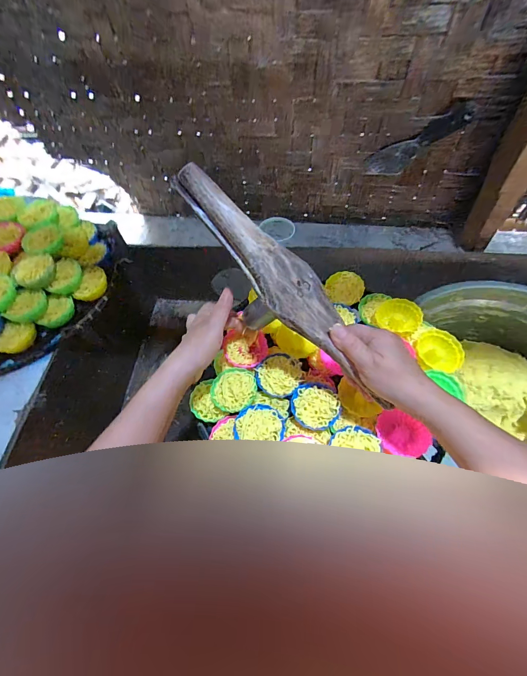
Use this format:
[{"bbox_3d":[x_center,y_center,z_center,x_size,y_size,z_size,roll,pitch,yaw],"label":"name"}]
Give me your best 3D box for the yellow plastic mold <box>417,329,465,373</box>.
[{"bbox_3d":[0.236,0.021,0.446,0.056,0.026,0.060,6,60,8],"label":"yellow plastic mold"}]

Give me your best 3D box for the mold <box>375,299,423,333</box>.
[{"bbox_3d":[0.196,-0.033,0.485,0.060,0.020,0.047,23,63,17],"label":"mold"}]

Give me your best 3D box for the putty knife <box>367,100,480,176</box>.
[{"bbox_3d":[0.284,-0.358,0.616,0.186,0.066,0.010,-18,47,44],"label":"putty knife"}]

